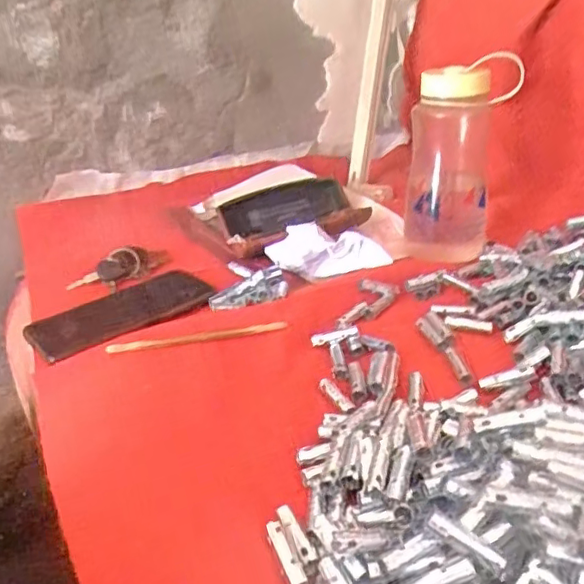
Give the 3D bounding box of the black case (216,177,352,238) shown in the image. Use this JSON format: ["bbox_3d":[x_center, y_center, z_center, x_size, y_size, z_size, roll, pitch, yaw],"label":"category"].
[{"bbox_3d":[-0.009,-0.104,0.724,0.155,0.053,0.024,-9,28,-8],"label":"black case"}]

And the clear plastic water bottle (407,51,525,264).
[{"bbox_3d":[0.178,-0.140,0.622,0.091,0.174,0.103,11,10,29],"label":"clear plastic water bottle"}]

